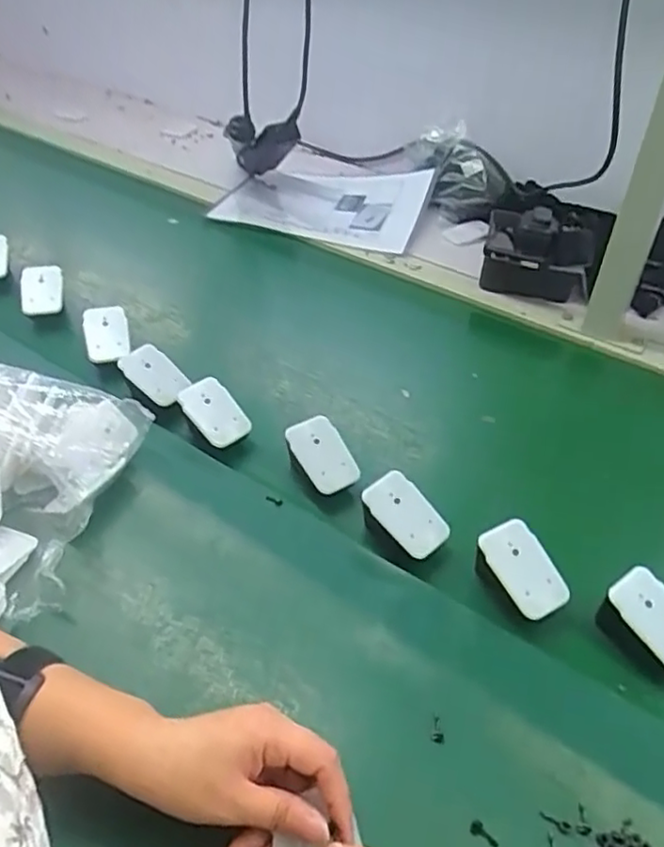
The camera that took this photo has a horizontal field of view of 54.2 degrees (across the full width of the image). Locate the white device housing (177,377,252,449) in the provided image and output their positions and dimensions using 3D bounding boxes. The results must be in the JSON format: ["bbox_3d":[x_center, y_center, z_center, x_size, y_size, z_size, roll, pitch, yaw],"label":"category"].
[{"bbox_3d":[-0.109,-0.010,0.601,0.042,0.011,0.067,-41,84,2],"label":"white device housing"}]

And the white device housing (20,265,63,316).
[{"bbox_3d":[-0.319,-0.147,0.712,0.043,0.014,0.056,-6,75,-11],"label":"white device housing"}]

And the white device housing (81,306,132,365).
[{"bbox_3d":[-0.230,-0.091,0.666,0.044,0.012,0.062,-6,70,-12],"label":"white device housing"}]

